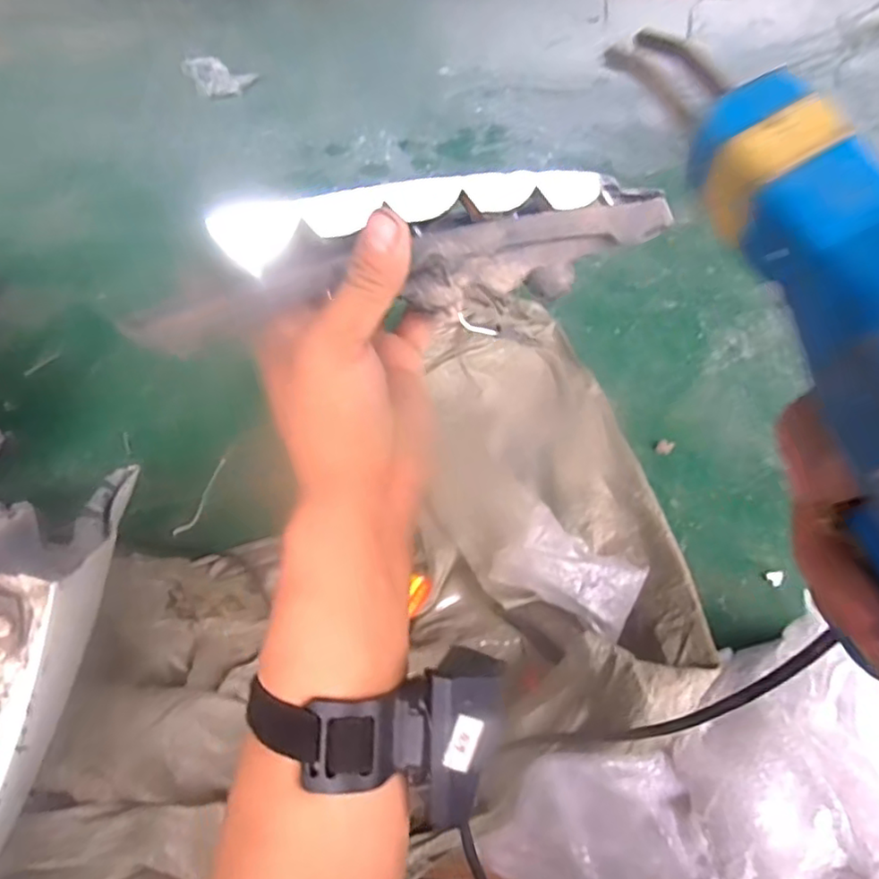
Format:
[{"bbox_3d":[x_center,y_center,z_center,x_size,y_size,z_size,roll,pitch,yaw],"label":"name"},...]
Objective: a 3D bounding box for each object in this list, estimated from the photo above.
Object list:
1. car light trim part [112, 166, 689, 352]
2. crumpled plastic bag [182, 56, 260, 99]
[{"bbox_3d":[-0.010,-0.085,0.282,0.238,0.042,0.040,-14,58,-12],"label":"car light trim part"},{"bbox_3d":[-0.473,-0.794,1.350,0.128,0.024,0.171,-26,60,-19],"label":"crumpled plastic bag"}]

